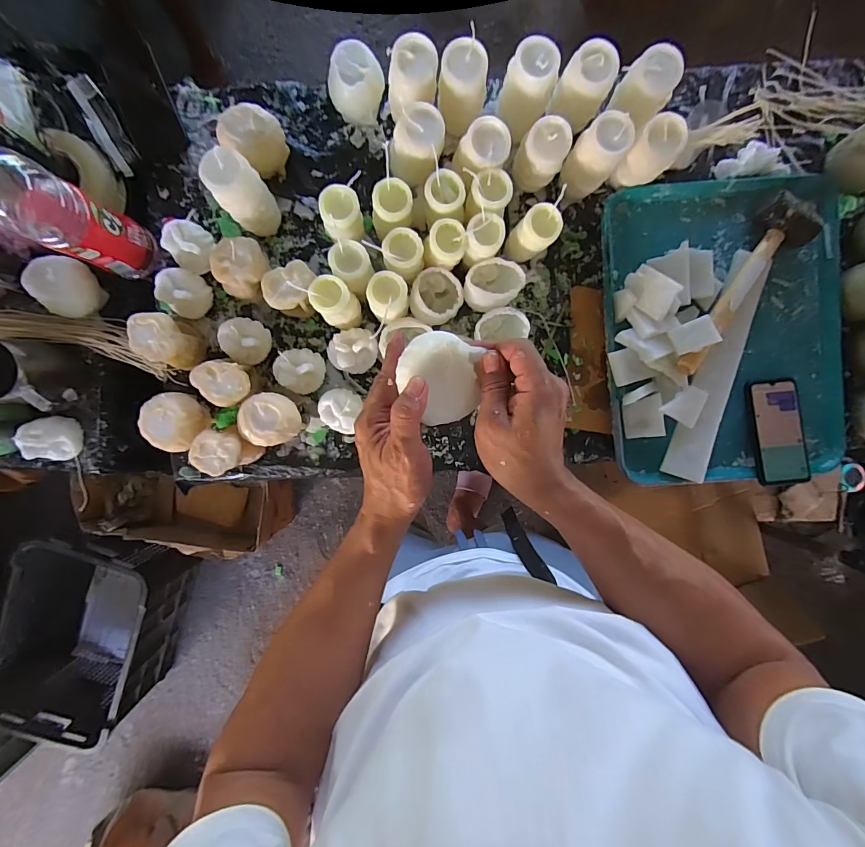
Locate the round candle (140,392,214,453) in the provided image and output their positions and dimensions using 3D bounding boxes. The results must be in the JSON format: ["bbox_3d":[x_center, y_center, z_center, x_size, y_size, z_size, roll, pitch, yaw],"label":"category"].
[{"bbox_3d":[-0.370,-0.001,0.592,0.071,0.068,0.085,-28,93,1],"label":"round candle"}]

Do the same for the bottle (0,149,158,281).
[{"bbox_3d":[-0.453,-0.251,0.493,0.086,0.241,0.076,26,92,-2],"label":"bottle"}]

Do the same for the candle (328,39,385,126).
[{"bbox_3d":[-0.110,-0.475,0.584,0.068,0.072,0.078,28,92,-2],"label":"candle"}]

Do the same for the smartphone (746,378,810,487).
[{"bbox_3d":[0.526,0.012,0.623,0.075,0.013,0.156,-5,84,3],"label":"smartphone"}]

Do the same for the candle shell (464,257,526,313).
[{"bbox_3d":[0.086,-0.197,0.596,0.082,0.060,0.064,-36,93,1],"label":"candle shell"}]

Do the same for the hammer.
[{"bbox_3d":[0.456,-0.188,0.605,0.078,0.050,0.289,31,92,-2],"label":"hammer"}]

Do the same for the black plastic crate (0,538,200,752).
[{"bbox_3d":[-0.984,0.602,1.240,0.360,0.318,0.630,18,92,-2],"label":"black plastic crate"}]

